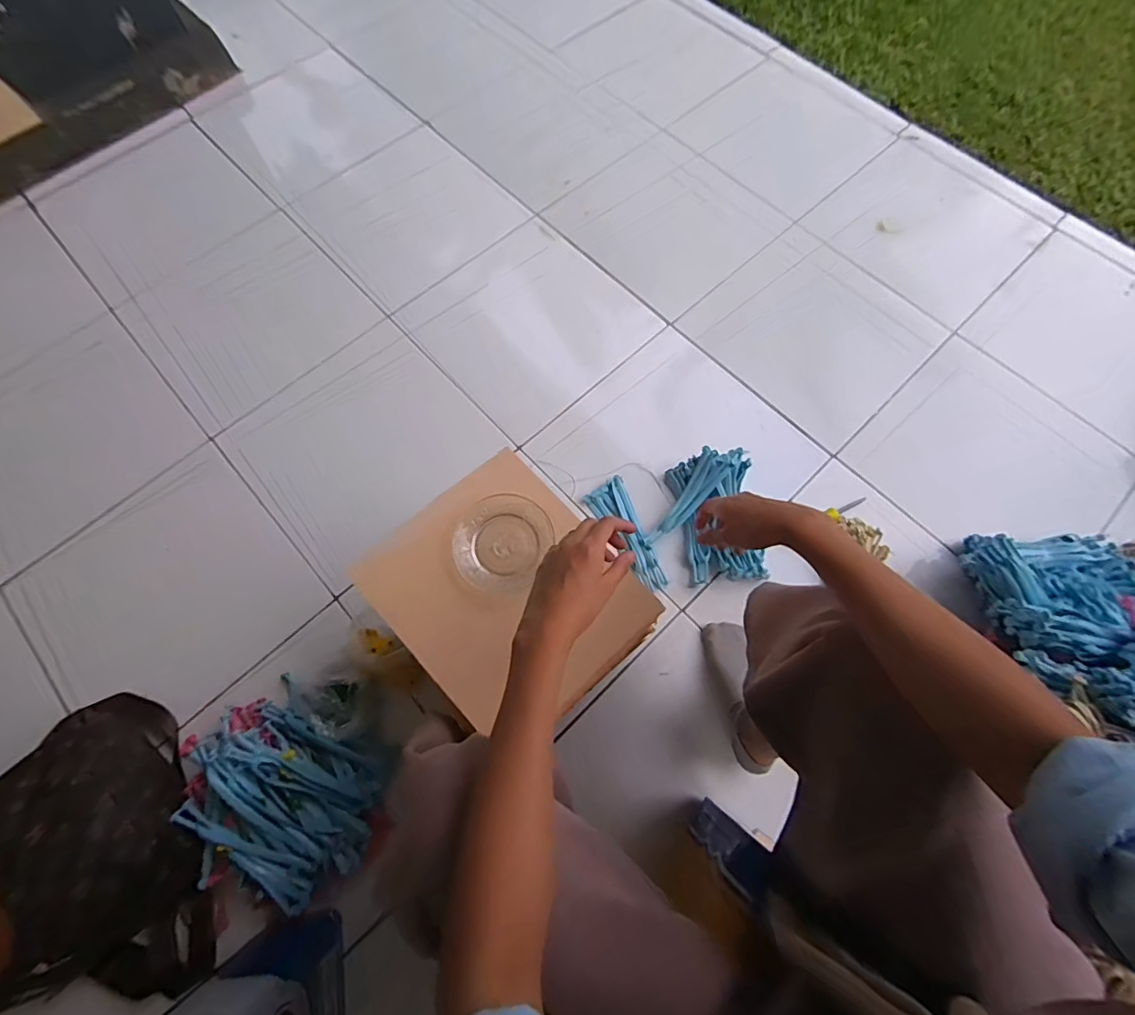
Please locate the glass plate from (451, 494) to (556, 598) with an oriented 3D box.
[{"bbox_3d":[-0.079,0.041,0.577,0.102,0.024,0.116,28,73,10],"label":"glass plate"}]

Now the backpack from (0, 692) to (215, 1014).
[{"bbox_3d":[-0.635,0.463,0.619,0.266,0.156,0.390,-32,74,-10],"label":"backpack"}]

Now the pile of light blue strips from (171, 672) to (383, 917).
[{"bbox_3d":[-0.404,0.389,0.664,0.288,0.124,0.214,40,76,13],"label":"pile of light blue strips"}]

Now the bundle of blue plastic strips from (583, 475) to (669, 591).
[{"bbox_3d":[0.100,0.045,0.816,0.067,0.019,0.195,-24,70,-8],"label":"bundle of blue plastic strips"}]

